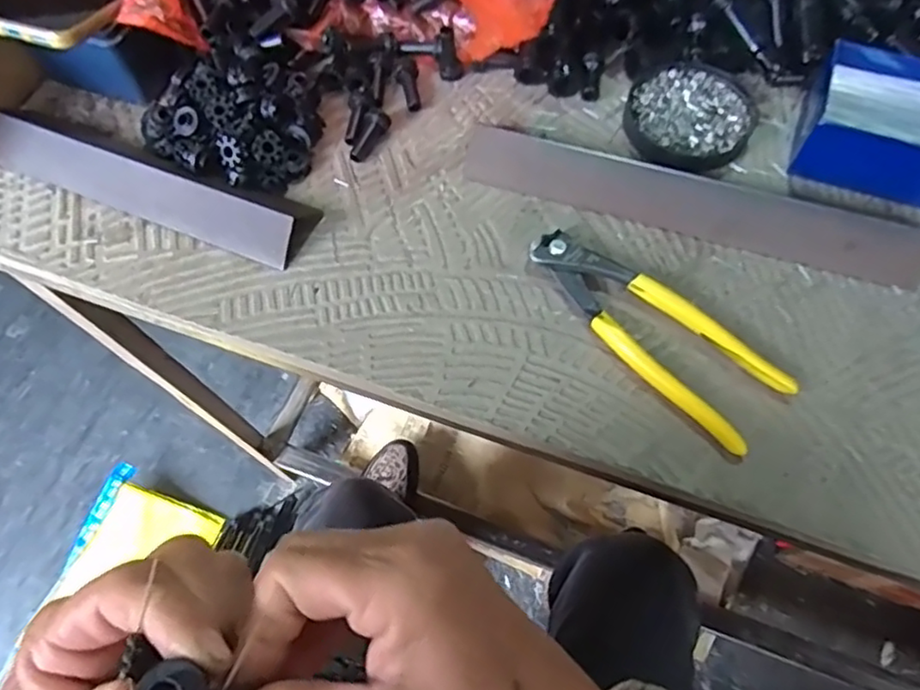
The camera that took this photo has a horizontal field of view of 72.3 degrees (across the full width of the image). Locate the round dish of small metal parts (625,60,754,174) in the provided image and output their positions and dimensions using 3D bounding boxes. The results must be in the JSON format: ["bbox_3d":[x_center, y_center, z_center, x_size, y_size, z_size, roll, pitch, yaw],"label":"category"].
[{"bbox_3d":[0.158,-0.158,0.435,0.083,0.011,0.090,-1,65,2],"label":"round dish of small metal parts"}]

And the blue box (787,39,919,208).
[{"bbox_3d":[0.279,-0.137,0.396,0.117,0.042,0.081,19,68,11],"label":"blue box"}]

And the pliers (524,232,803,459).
[{"bbox_3d":[0.110,-0.013,0.364,0.052,0.015,0.160,-41,70,-15],"label":"pliers"}]

